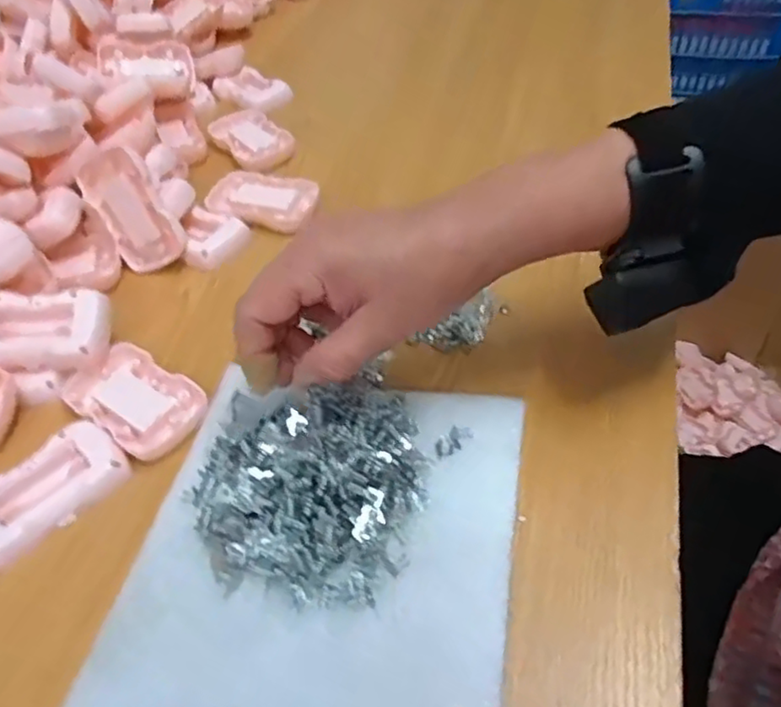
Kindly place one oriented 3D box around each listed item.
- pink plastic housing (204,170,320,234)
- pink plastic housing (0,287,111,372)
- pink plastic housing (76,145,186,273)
[{"bbox_3d":[-0.105,-0.128,0.532,0.088,0.014,0.058,14,51,17],"label":"pink plastic housing"},{"bbox_3d":[-0.225,-0.015,0.411,0.083,0.021,0.051,-1,65,-6],"label":"pink plastic housing"},{"bbox_3d":[-0.194,-0.108,0.481,0.058,0.088,0.015,-18,20,21],"label":"pink plastic housing"}]

